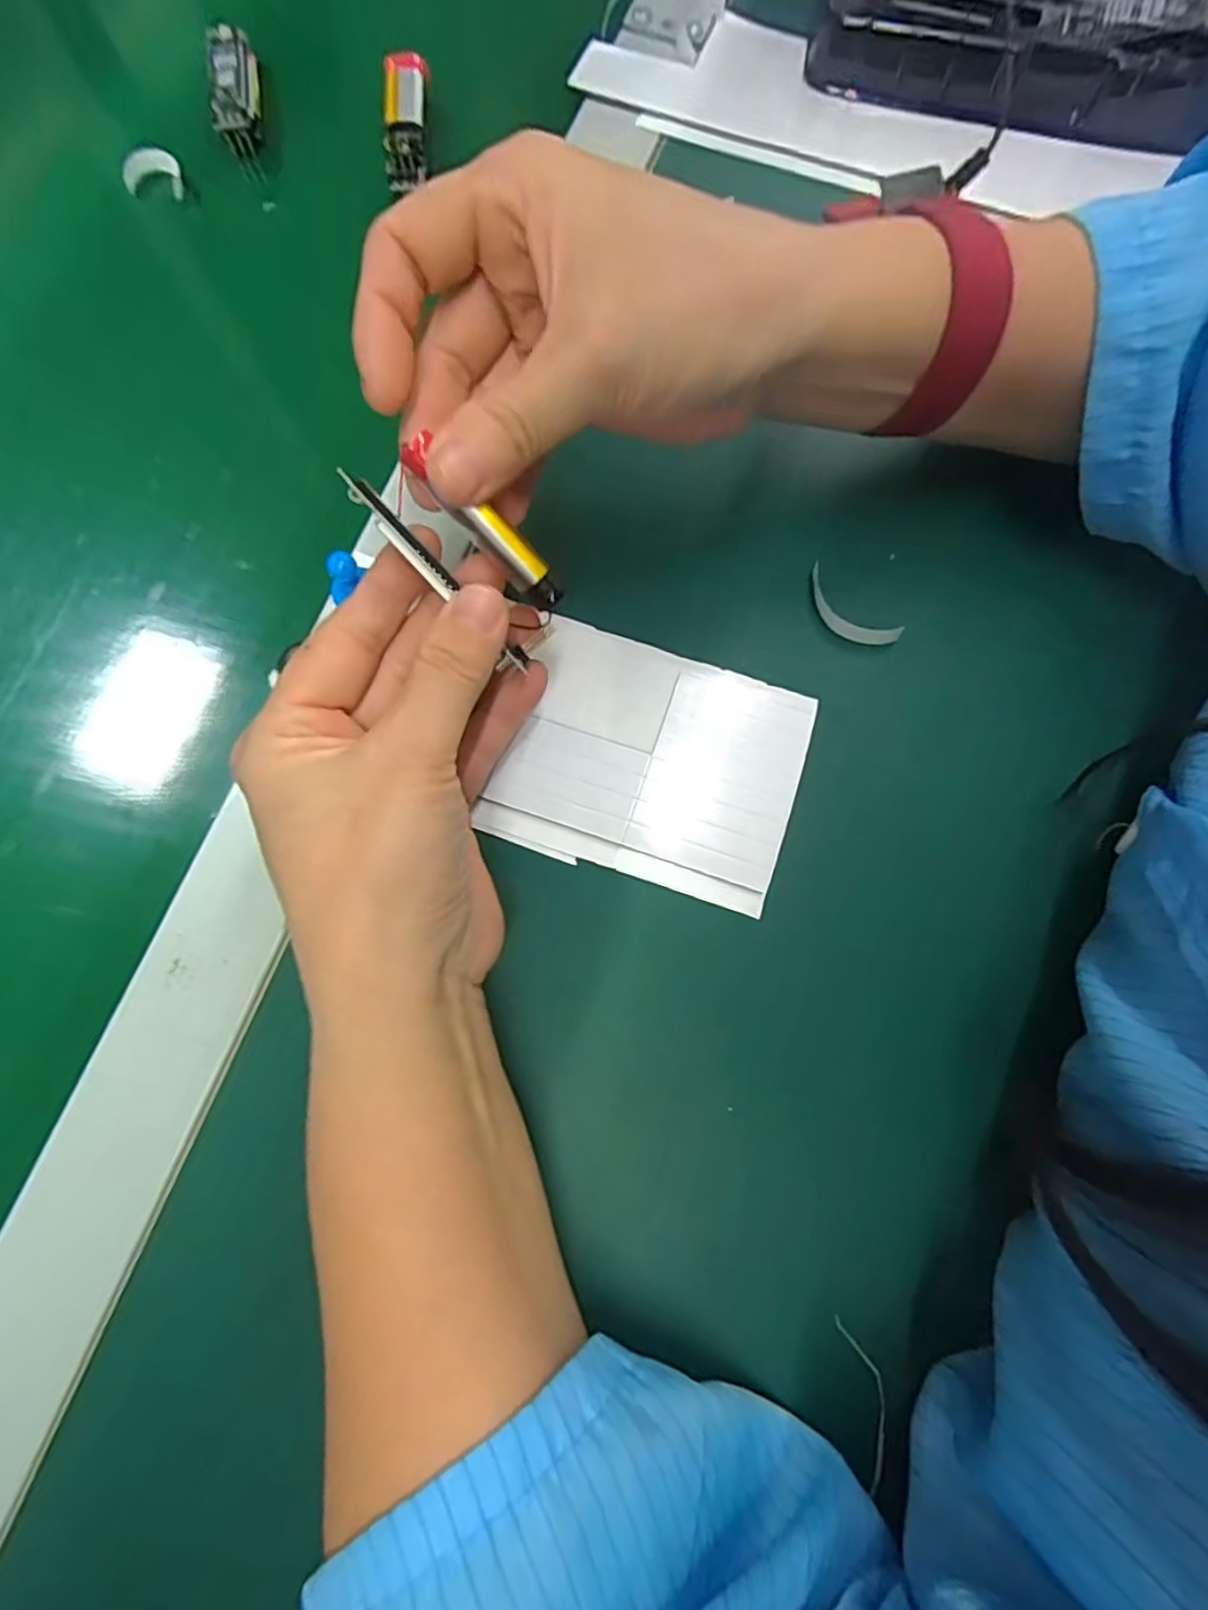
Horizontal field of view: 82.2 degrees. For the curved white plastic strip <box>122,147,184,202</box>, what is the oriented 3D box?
[{"bbox_3d":[-0.200,-0.280,0.306,0.026,0.013,0.012,12,76,2],"label":"curved white plastic strip"}]

